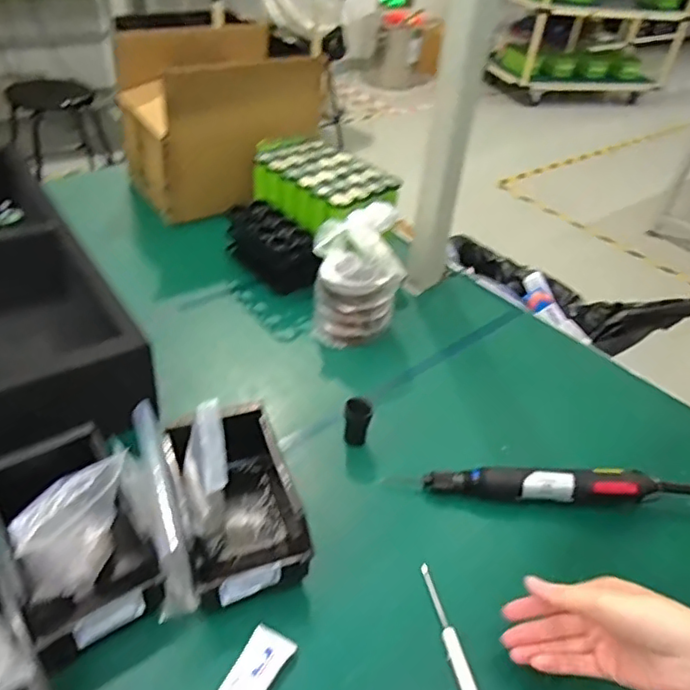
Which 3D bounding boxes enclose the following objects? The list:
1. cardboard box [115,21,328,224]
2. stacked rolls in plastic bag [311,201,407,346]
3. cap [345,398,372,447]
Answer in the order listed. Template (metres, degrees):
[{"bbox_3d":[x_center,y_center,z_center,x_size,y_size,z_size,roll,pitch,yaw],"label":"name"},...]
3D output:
[{"bbox_3d":[-0.222,-0.406,1.050,0.309,0.226,0.227,-19,47,-28],"label":"cardboard box"},{"bbox_3d":[0.016,-0.091,0.800,0.114,0.153,0.120,4,40,-1],"label":"stacked rolls in plastic bag"},{"bbox_3d":[0.014,0.087,0.660,0.029,0.056,0.024,2,40,-7],"label":"cap"}]

